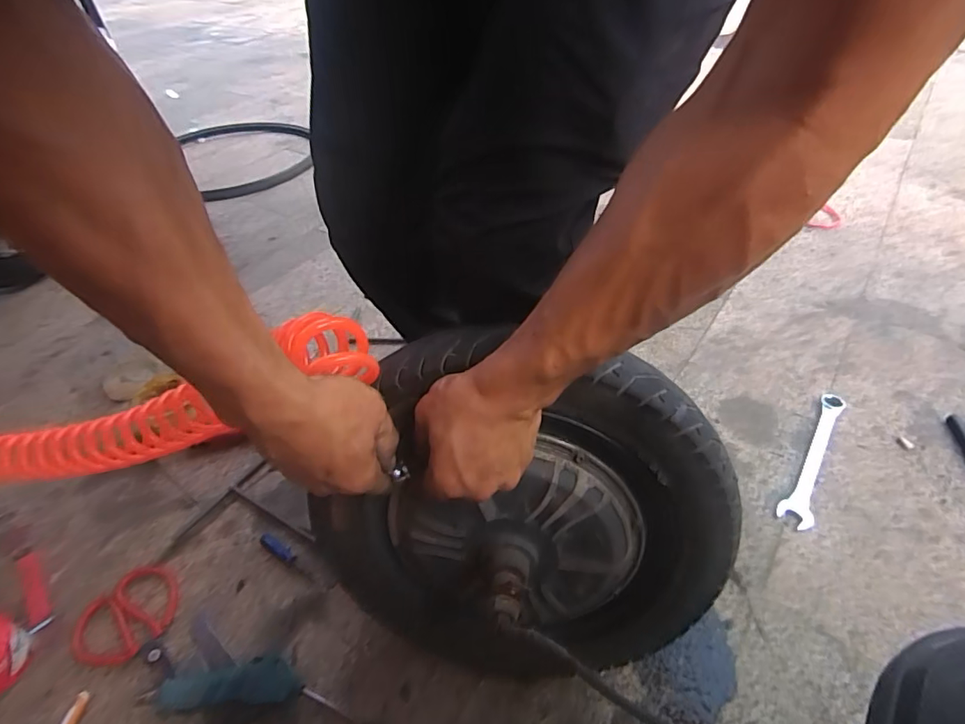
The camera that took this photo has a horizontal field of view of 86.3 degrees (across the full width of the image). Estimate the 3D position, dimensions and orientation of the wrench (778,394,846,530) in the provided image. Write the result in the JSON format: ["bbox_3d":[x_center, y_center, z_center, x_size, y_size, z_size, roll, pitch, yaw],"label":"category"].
[{"bbox_3d":[0.456,0.126,0.709,0.039,0.010,0.251,23,49,27],"label":"wrench"}]

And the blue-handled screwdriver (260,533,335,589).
[{"bbox_3d":[-0.232,0.242,0.628,0.120,0.021,0.018,25,50,28],"label":"blue-handled screwdriver"}]

